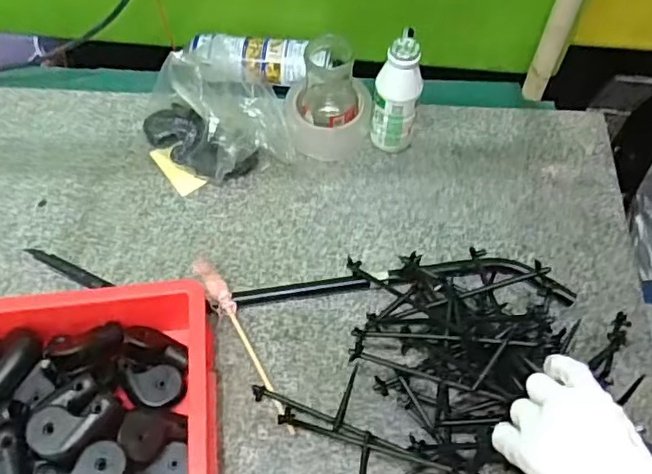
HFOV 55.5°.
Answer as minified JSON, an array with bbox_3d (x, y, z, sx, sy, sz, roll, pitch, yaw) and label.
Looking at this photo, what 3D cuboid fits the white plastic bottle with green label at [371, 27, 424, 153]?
[{"bbox_3d":[0.078,-0.154,0.689,0.052,0.145,0.046,14,61,7],"label":"white plastic bottle with green label"}]

